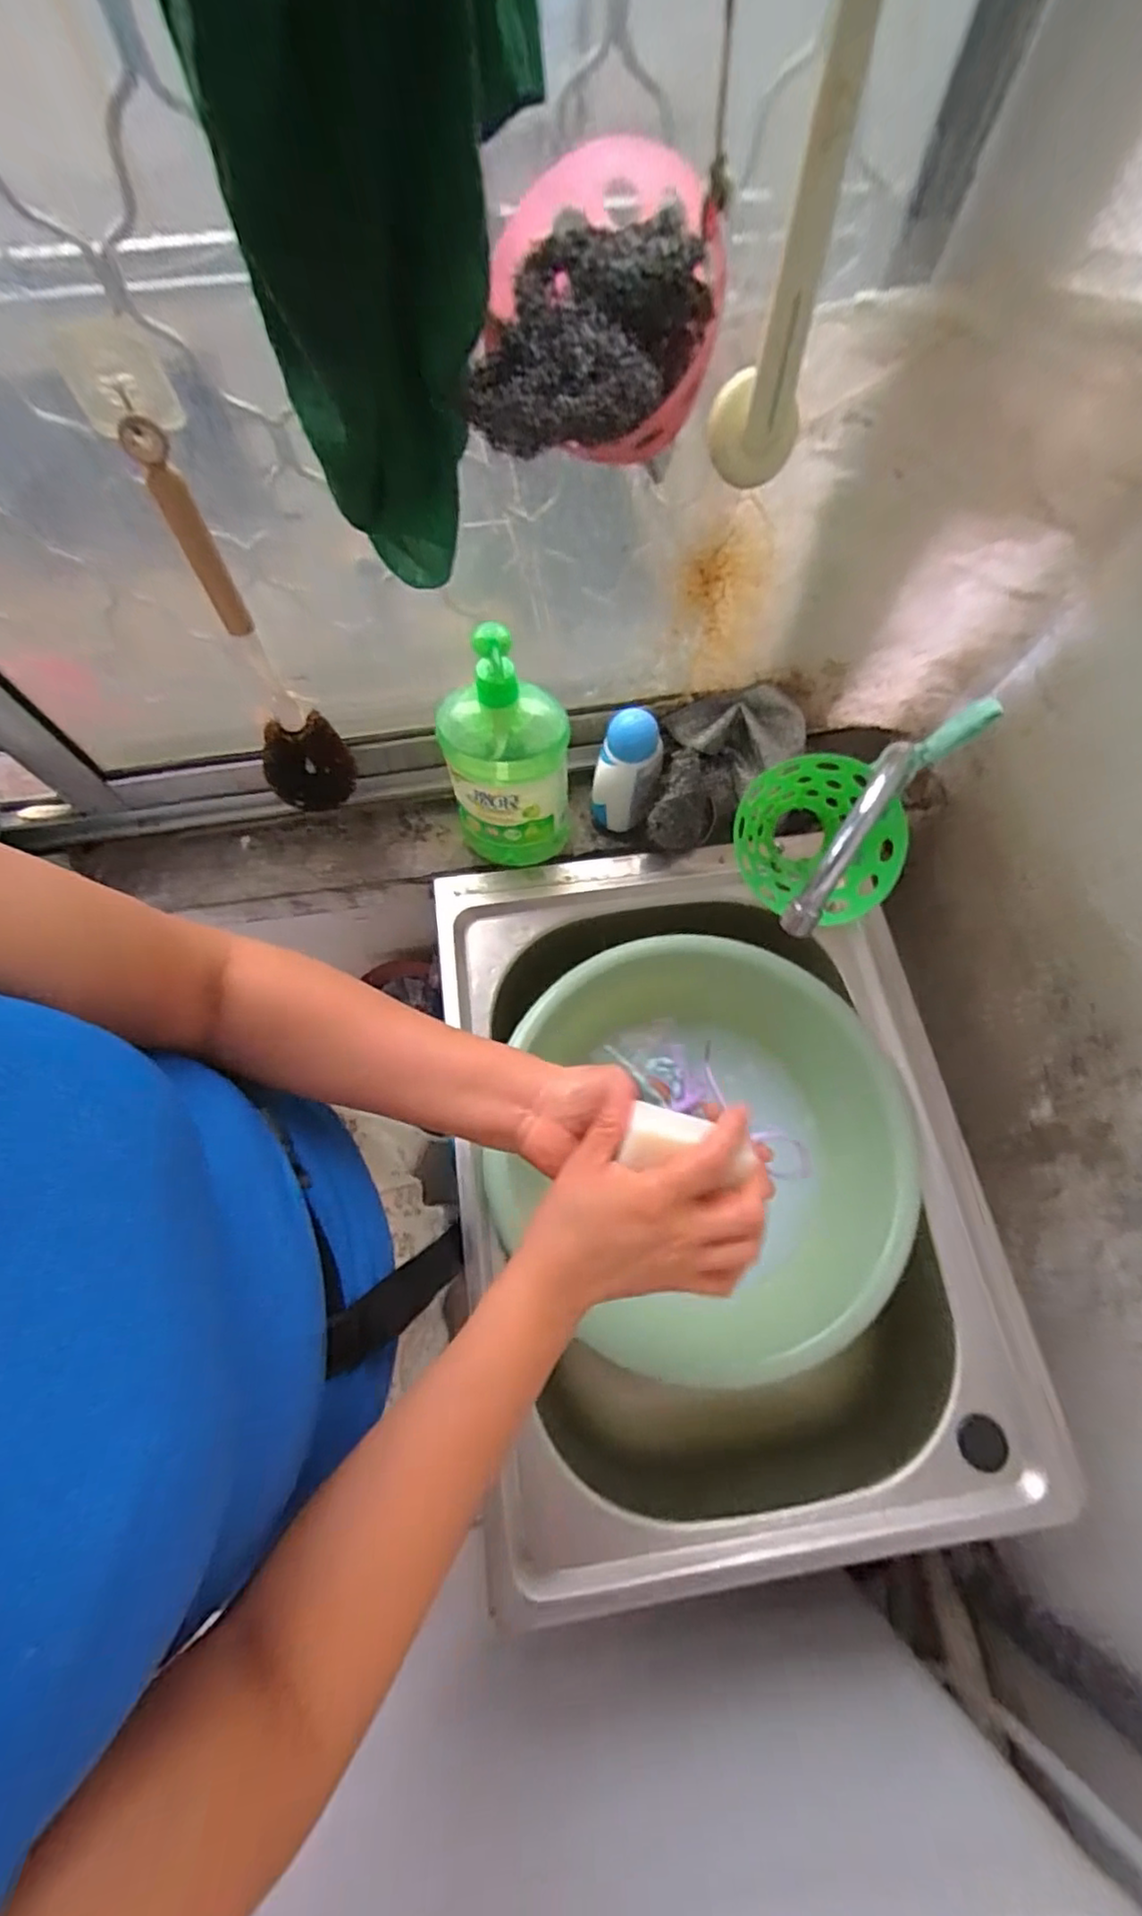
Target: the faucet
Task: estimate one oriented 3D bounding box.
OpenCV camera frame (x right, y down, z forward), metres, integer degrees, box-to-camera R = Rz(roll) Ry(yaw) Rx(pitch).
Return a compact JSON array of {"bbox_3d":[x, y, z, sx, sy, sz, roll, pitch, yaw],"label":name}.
[{"bbox_3d":[0.211,-0.095,0.456,0.048,0.087,0.191,40,91,15],"label":"faucet"}]

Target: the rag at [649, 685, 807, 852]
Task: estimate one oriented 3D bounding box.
[{"bbox_3d":[0.167,-0.198,0.709,0.157,0.088,0.162,4,68,2],"label":"rag"}]

